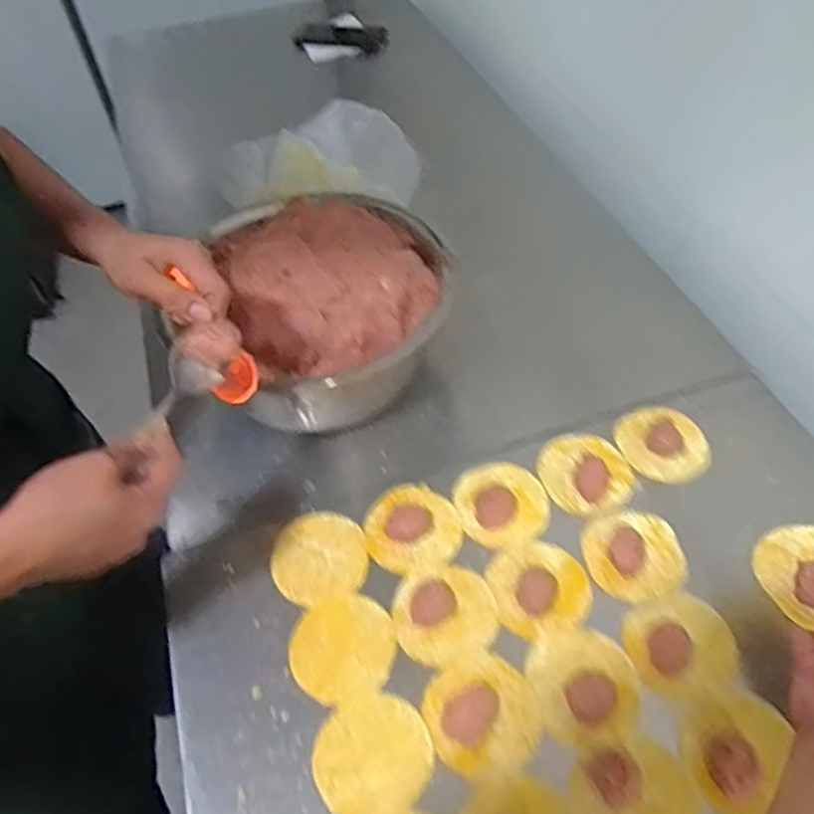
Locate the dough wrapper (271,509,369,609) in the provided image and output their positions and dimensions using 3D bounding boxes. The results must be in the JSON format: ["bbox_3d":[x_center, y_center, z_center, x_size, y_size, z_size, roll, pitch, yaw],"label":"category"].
[{"bbox_3d":[-0.077,0.130,0.607,0.081,0.005,0.085,-18,50,-9],"label":"dough wrapper"}]

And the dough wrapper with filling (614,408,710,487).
[{"bbox_3d":[0.244,0.035,0.663,0.085,0.022,0.073,18,54,21],"label":"dough wrapper with filling"}]

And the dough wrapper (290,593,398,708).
[{"bbox_3d":[-0.051,0.191,0.553,0.082,0.004,0.080,-17,50,-8],"label":"dough wrapper"}]

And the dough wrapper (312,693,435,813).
[{"bbox_3d":[-0.025,0.252,0.501,0.084,0.004,0.080,-3,50,4],"label":"dough wrapper"}]

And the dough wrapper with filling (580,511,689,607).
[{"bbox_3d":[0.195,0.126,0.590,0.080,0.016,0.081,-3,50,4],"label":"dough wrapper with filling"}]

